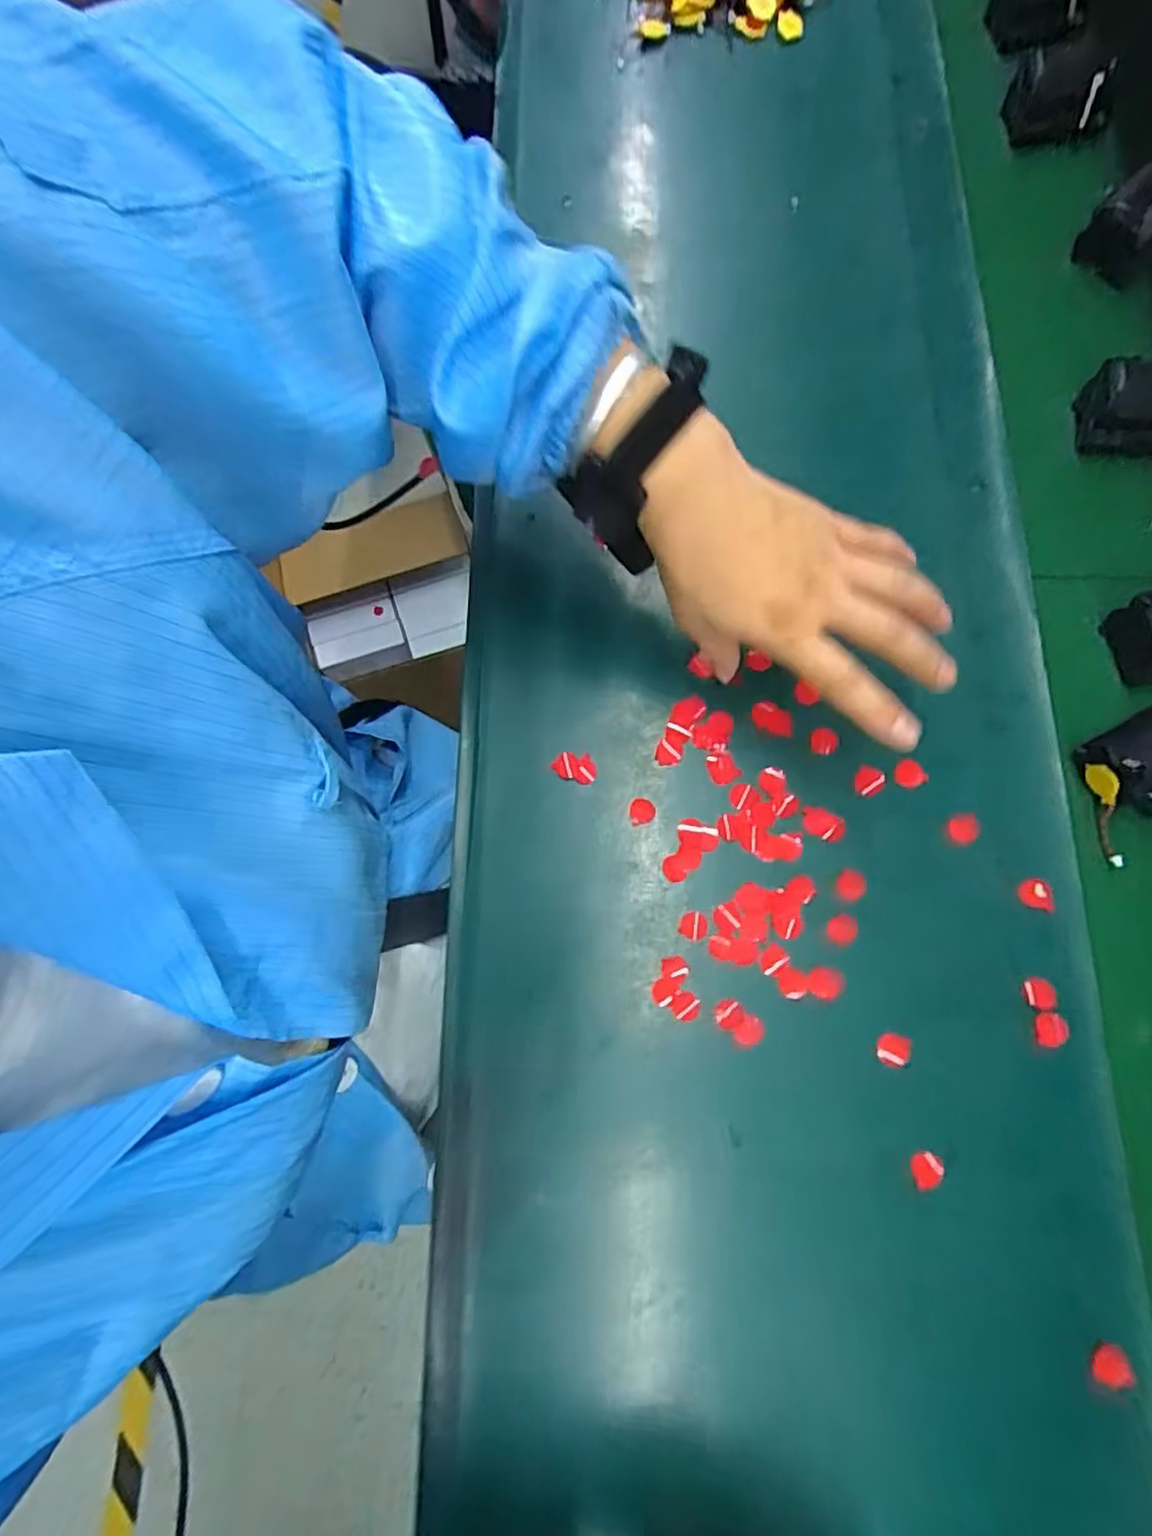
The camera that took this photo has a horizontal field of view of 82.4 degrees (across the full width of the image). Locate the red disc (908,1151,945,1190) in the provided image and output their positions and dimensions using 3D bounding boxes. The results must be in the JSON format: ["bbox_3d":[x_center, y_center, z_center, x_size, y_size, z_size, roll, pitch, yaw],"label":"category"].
[{"bbox_3d":[0.182,0.208,0.341,0.016,0.004,0.018,-16,77,-3],"label":"red disc"}]

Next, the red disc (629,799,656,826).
[{"bbox_3d":[0.040,0.026,0.394,0.015,0.004,0.016,0,77,1],"label":"red disc"}]

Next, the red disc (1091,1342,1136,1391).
[{"bbox_3d":[0.258,0.288,0.317,0.018,0.006,0.017,0,77,1],"label":"red disc"}]

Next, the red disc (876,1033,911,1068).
[{"bbox_3d":[0.170,0.151,0.352,0.017,0.004,0.017,0,77,1],"label":"red disc"}]

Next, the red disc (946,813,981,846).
[{"bbox_3d":[0.224,0.036,0.380,0.020,0.004,0.017,-11,77,-2],"label":"red disc"}]

